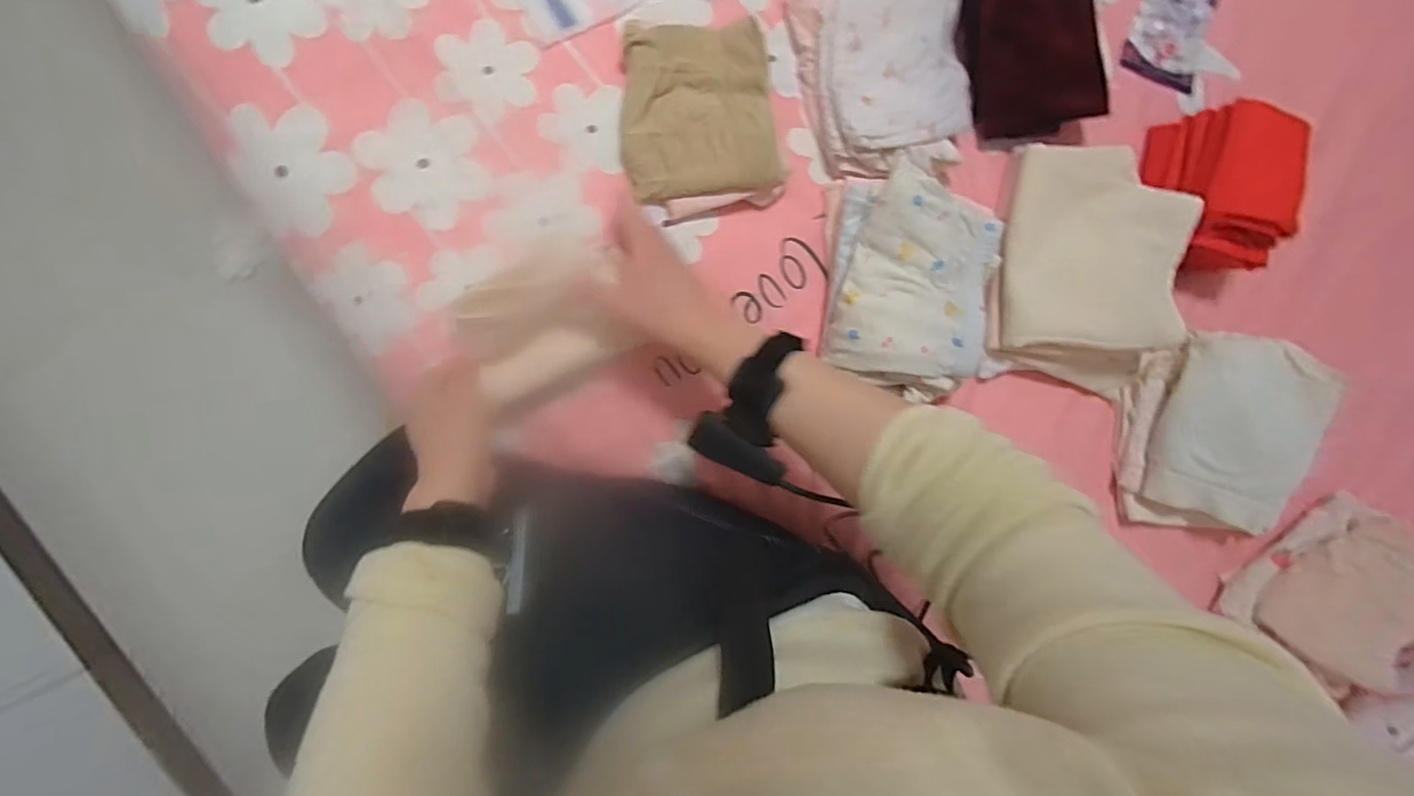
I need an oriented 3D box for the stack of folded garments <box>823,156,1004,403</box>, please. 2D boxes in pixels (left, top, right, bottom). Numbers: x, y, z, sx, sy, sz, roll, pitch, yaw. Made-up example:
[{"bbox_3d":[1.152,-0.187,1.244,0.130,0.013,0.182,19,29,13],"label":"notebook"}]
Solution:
[{"bbox_3d":[0.167,-0.091,0.504,0.121,0.078,0.174,12,90,-8],"label":"stack of folded garments"}]

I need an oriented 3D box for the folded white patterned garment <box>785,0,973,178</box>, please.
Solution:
[{"bbox_3d":[0.161,-0.290,0.519,0.153,0.039,0.190,-14,94,-7],"label":"folded white patterned garment"}]

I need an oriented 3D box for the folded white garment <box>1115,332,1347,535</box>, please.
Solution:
[{"bbox_3d":[0.454,0.037,0.535,0.155,0.042,0.177,16,101,14],"label":"folded white garment"}]

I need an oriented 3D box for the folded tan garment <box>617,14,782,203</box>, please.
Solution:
[{"bbox_3d":[-0.008,-0.233,0.497,0.121,0.038,0.130,-6,93,-8],"label":"folded tan garment"}]

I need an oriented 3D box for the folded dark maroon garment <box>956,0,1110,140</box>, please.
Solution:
[{"bbox_3d":[0.288,-0.310,0.537,0.115,0.035,0.147,-18,94,-7],"label":"folded dark maroon garment"}]

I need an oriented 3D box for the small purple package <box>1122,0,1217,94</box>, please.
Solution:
[{"bbox_3d":[0.440,-0.352,0.575,0.077,0.012,0.108,12,90,-8],"label":"small purple package"}]

